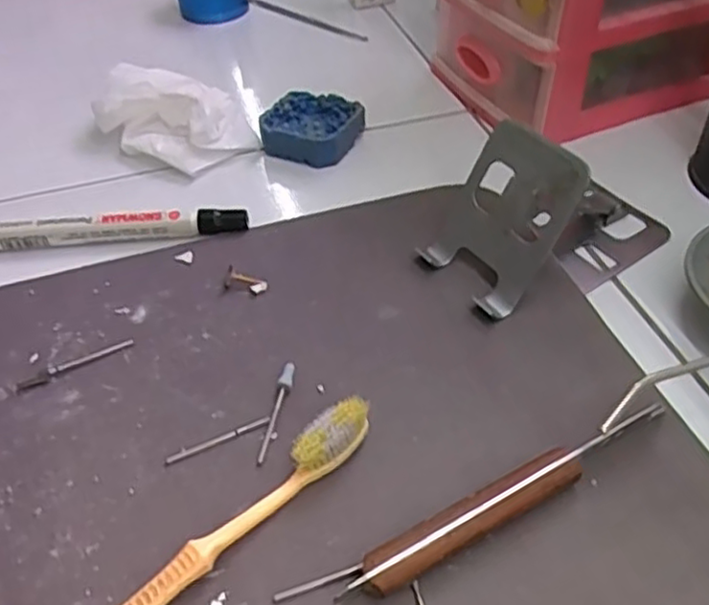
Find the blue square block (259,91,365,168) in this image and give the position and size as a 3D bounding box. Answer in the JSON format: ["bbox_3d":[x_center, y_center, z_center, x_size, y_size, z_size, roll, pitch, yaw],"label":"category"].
[{"bbox_3d":[-0.025,-0.111,0.444,0.053,0.026,0.056,19,50,21],"label":"blue square block"}]

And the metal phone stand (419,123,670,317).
[{"bbox_3d":[0.098,-0.052,0.338,0.123,0.064,0.063,-21,47,-16],"label":"metal phone stand"}]

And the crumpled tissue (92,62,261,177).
[{"bbox_3d":[-0.116,-0.119,0.447,0.100,0.038,0.062,23,51,24],"label":"crumpled tissue"}]

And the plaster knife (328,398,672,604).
[{"bbox_3d":[0.061,0.070,0.254,0.143,0.015,0.014,-24,48,-18],"label":"plaster knife"}]

